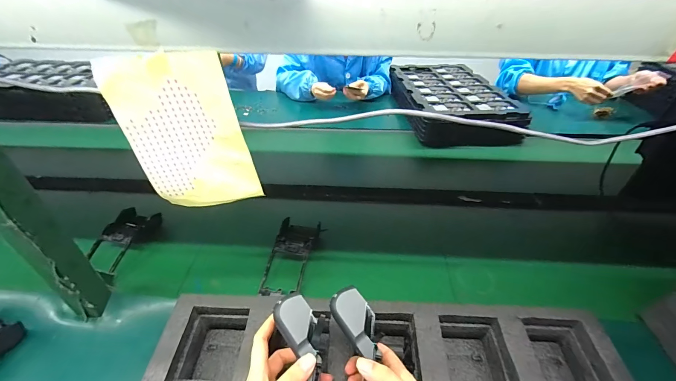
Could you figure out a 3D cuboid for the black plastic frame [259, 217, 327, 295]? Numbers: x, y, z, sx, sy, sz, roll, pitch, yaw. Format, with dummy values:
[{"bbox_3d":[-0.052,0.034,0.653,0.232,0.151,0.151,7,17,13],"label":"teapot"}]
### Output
[{"bbox_3d":[-0.086,0.123,0.605,0.084,0.028,0.160,6,39,7],"label":"black plastic frame"}]

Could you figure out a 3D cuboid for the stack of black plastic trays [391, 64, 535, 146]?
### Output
[{"bbox_3d":[0.389,-0.341,1.133,0.331,0.086,0.561,-1,39,-1],"label":"stack of black plastic trays"}]

